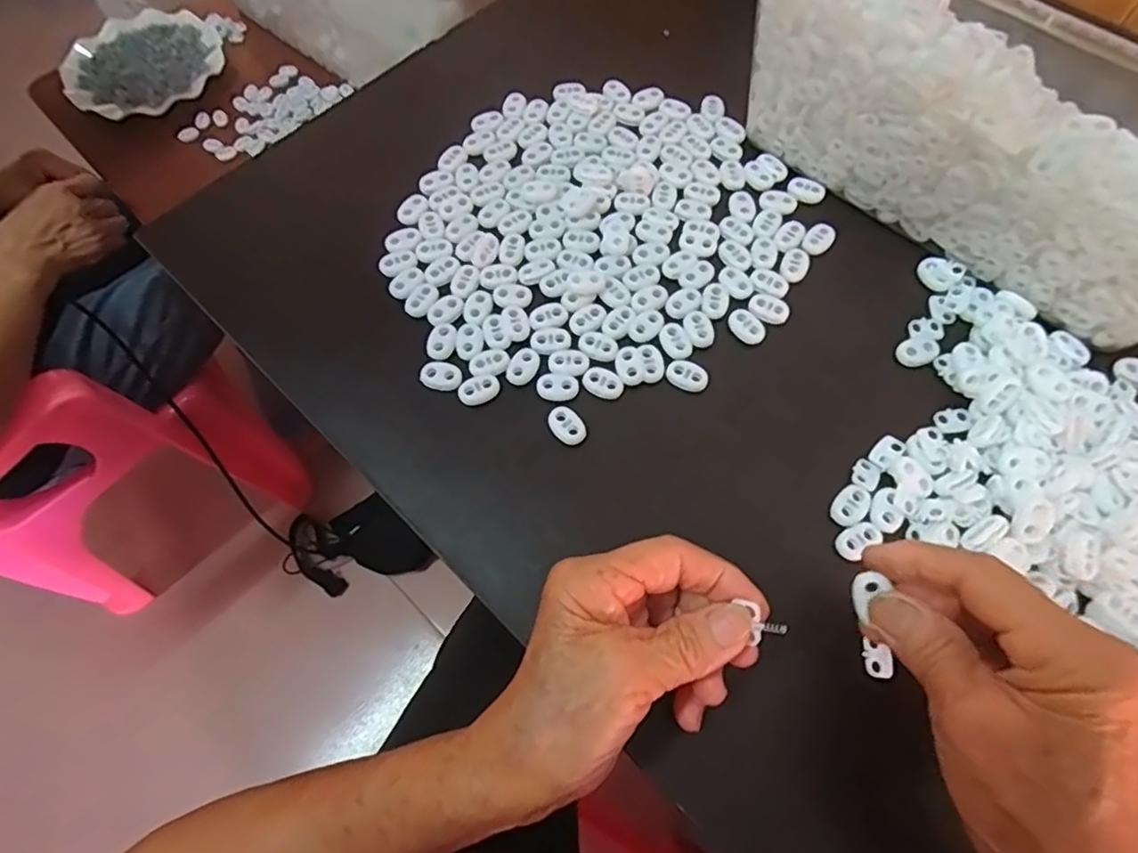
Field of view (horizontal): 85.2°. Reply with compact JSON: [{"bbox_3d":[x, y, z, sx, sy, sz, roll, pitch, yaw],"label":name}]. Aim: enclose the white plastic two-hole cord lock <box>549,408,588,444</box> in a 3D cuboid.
[{"bbox_3d":[-0.001,-0.001,0.324,0.017,0.004,0.022,-36,70,-13],"label":"white plastic two-hole cord lock"}]

